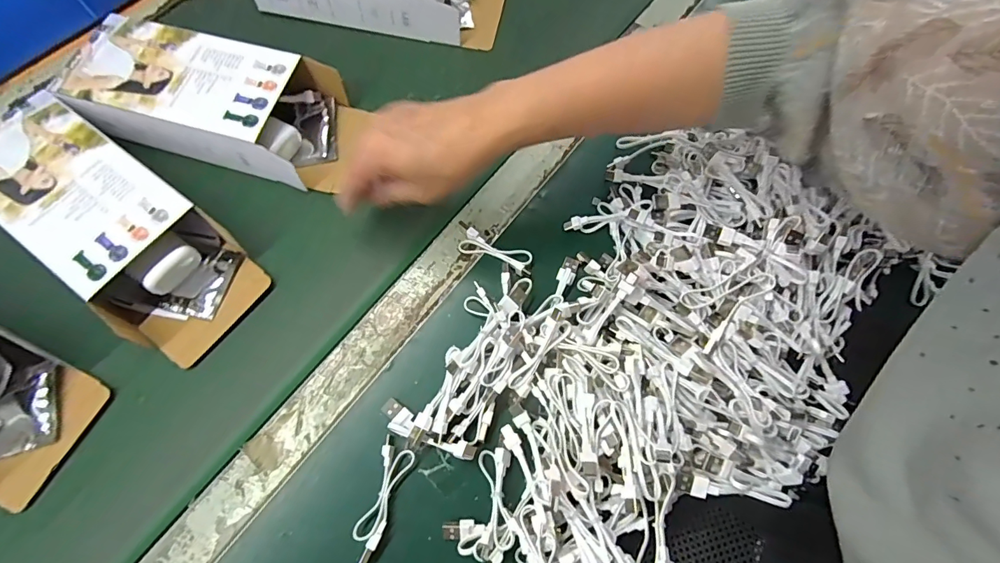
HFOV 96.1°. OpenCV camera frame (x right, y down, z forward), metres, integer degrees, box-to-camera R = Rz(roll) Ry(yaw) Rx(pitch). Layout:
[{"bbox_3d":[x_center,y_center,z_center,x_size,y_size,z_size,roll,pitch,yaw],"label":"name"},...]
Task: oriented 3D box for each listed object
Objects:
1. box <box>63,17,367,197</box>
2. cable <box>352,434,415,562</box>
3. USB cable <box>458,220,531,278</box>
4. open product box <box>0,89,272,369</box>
[{"bbox_3d":[-0.255,-0.163,0.413,0.234,0.056,0.106,14,76,2],"label":"box"},{"bbox_3d":[-0.084,0.150,0.307,0.023,0.012,0.078,21,77,4],"label":"cable"},{"bbox_3d":[-0.006,-0.027,0.383,0.072,0.019,0.023,27,77,5],"label":"USB cable"},{"bbox_3d":[-0.316,-0.047,0.370,0.252,0.061,0.103,37,78,8],"label":"open product box"}]

